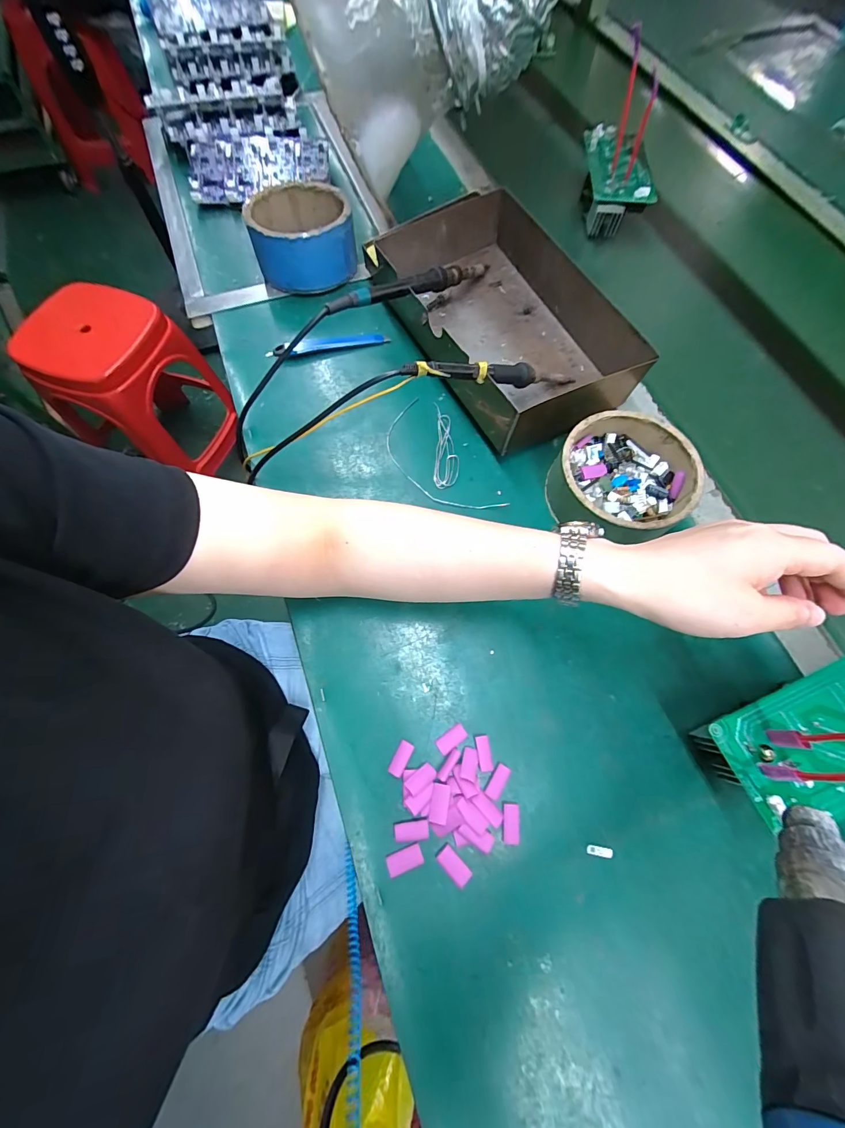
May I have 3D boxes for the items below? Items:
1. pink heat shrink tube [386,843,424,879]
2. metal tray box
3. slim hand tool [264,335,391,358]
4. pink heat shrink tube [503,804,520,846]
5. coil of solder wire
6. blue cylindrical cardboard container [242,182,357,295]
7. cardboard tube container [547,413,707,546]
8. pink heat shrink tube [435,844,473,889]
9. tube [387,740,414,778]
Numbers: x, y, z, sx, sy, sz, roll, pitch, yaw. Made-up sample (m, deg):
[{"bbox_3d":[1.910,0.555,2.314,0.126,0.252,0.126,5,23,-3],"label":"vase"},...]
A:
[{"bbox_3d":[-0.013,0.212,0.278,0.026,0.004,0.014,-17,71,-7],"label":"pink heat shrink tube"},{"bbox_3d":[0.087,-0.270,0.424,0.175,0.085,0.298,-25,72,-10],"label":"metal tray box"},{"bbox_3d":[-0.108,-0.251,0.448,0.137,0.016,0.013,-13,70,-6],"label":"slim hand tool"},{"bbox_3d":[0.066,0.192,0.287,0.013,0.004,0.025,1,70,0],"label":"pink heat shrink tube"},{"bbox_3d":[0.014,-0.107,0.399,0.075,0.004,0.155,-27,72,-10],"label":"coil of solder wire"},{"bbox_3d":[-0.143,-0.396,0.473,0.117,0.060,0.119,0,70,-1],"label":"blue cylindrical cardboard container"},{"bbox_3d":[0.183,-0.078,0.367,0.116,0.051,0.114,11,70,3],"label":"cardboard tube container"},{"bbox_3d":[0.023,0.215,0.278,0.026,0.004,0.013,43,75,14],"label":"pink heat shrink tube"},{"bbox_3d":[-0.017,0.151,0.301,0.012,0.004,0.025,25,71,8],"label":"tube"}]

